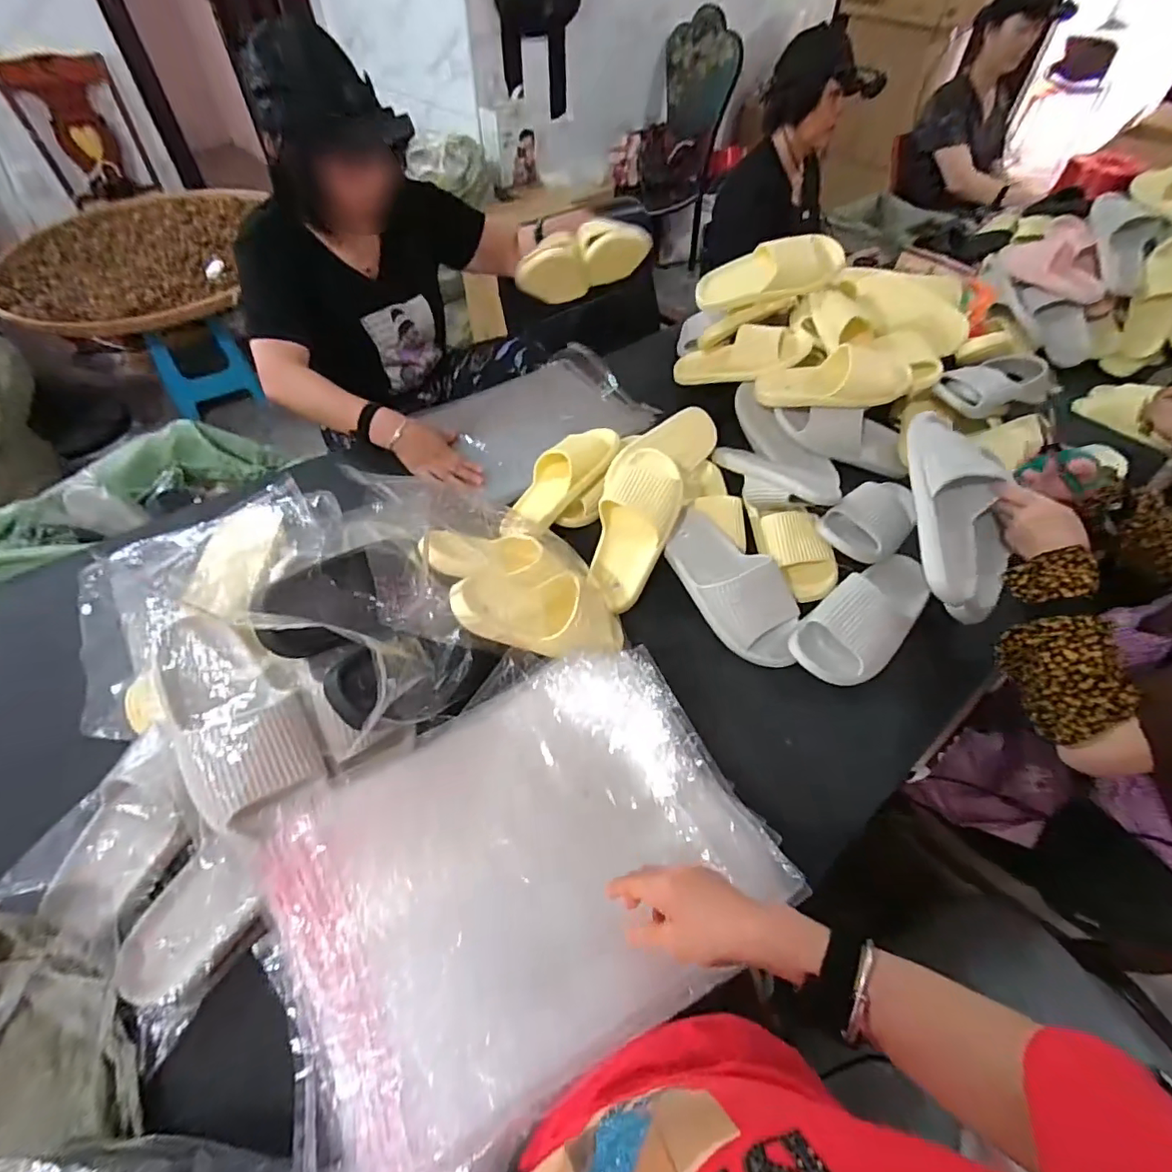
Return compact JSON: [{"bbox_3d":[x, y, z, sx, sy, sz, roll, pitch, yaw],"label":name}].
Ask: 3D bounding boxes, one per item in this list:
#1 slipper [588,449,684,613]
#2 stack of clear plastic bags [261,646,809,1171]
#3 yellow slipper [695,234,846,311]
[{"bbox_3d":[0.069,-0.085,0.800,0.112,0.062,0.236,14,85,9],"label":"slipper"},{"bbox_3d":[-0.058,0.262,0.512,0.426,0.067,0.329,-30,58,-22],"label":"stack of clear plastic bags"},{"bbox_3d":[0.341,-0.601,1.051,0.263,0.081,0.100,1,47,32],"label":"yellow slipper"}]

